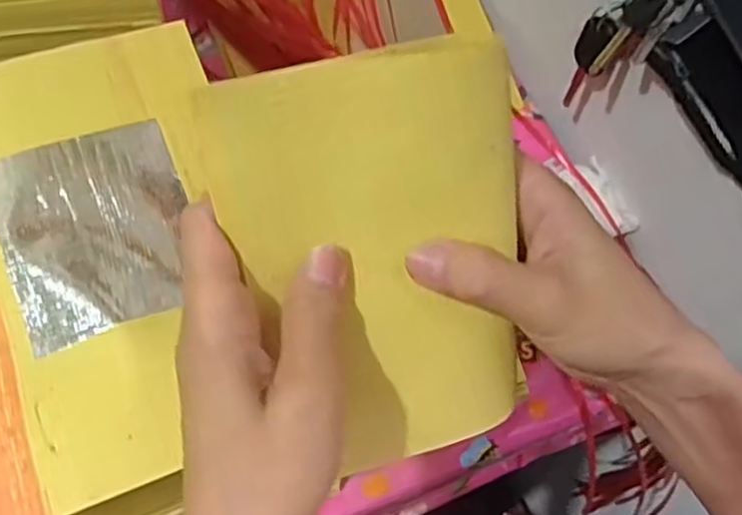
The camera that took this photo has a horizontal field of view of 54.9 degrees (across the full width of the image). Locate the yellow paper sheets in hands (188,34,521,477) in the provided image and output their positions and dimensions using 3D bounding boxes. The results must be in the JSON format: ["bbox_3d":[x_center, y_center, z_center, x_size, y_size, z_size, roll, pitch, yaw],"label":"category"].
[{"bbox_3d":[0.007,0.006,0.265,0.104,0.158,0.017,-13,23,-3],"label":"yellow paper sheets in hands"}]

